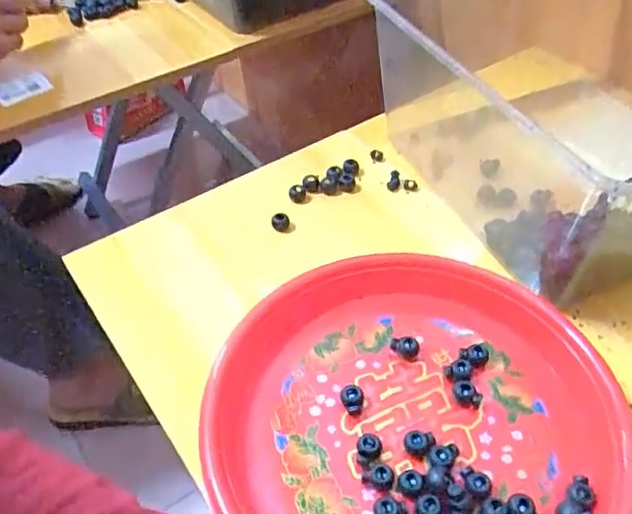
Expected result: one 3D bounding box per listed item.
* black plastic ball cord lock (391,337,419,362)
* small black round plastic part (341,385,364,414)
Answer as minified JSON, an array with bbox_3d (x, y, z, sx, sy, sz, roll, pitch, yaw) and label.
[{"bbox_3d":[0.062,0.064,0.411,0.019,0.011,0.013,16,48,14],"label":"black plastic ball cord lock"},{"bbox_3d":[0.023,0.092,0.381,0.015,0.014,0.016,0,46,0],"label":"small black round plastic part"}]

